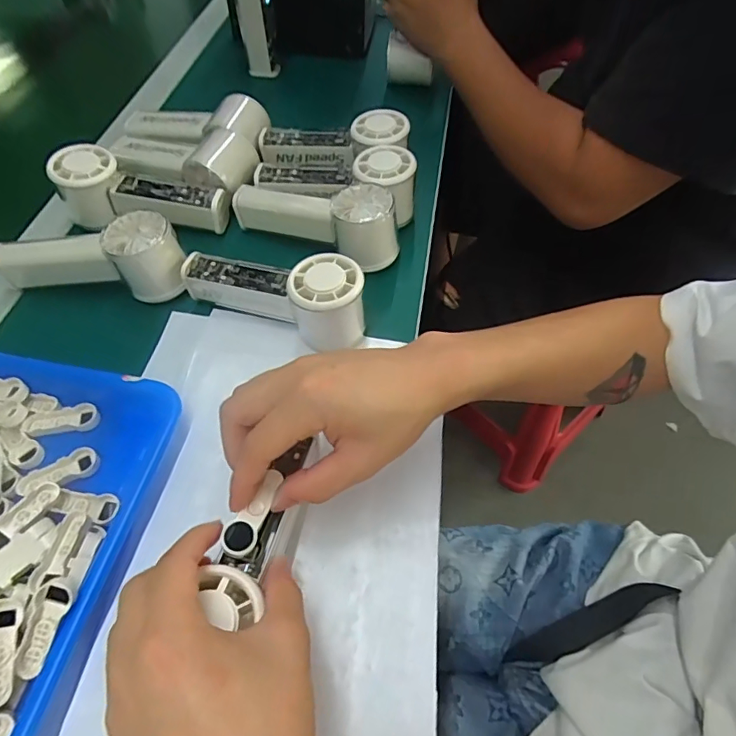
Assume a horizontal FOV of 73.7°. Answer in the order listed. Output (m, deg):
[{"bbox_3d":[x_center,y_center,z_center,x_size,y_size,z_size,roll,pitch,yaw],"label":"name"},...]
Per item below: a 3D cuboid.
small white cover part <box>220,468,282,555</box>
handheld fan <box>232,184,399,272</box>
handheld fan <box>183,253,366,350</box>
[{"bbox_3d":[-0.063,0.079,0.274,0.017,0.006,0.049,20,57,13],"label":"small white cover part"},{"bbox_3d":[-0.048,-0.137,0.446,0.151,0.053,0.047,16,58,11],"label":"handheld fan"},{"bbox_3d":[-0.076,-0.067,0.404,0.153,0.060,0.056,22,59,15],"label":"handheld fan"}]

